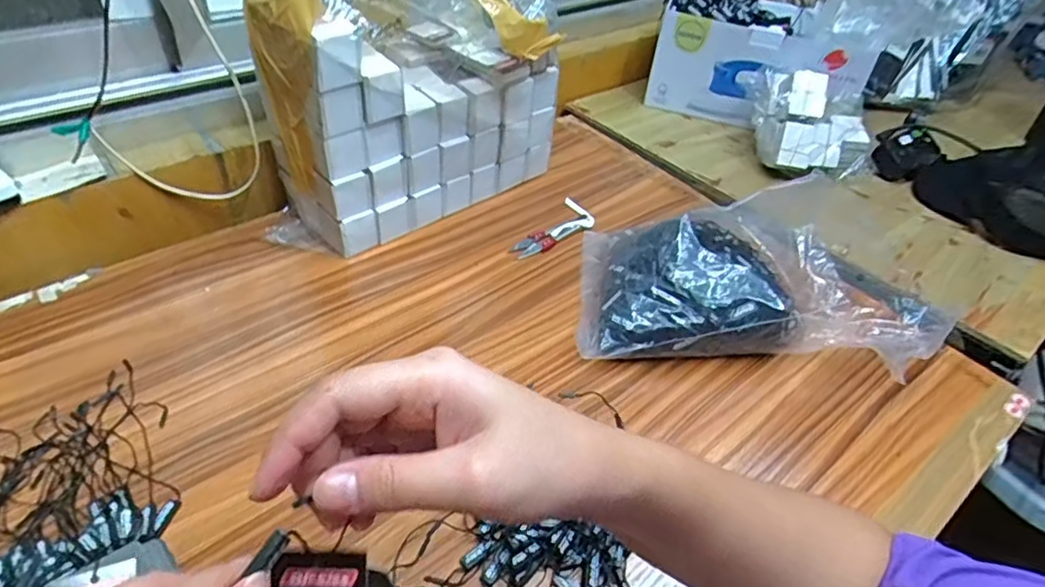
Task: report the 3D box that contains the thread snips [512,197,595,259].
[{"bbox_3d":[0.038,-0.067,0.651,0.046,0.012,0.113,29,47,22],"label":"thread snips"}]

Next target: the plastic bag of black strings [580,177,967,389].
[{"bbox_3d":[0.214,-0.014,0.553,0.309,0.093,0.157,5,43,-1],"label":"plastic bag of black strings"}]

